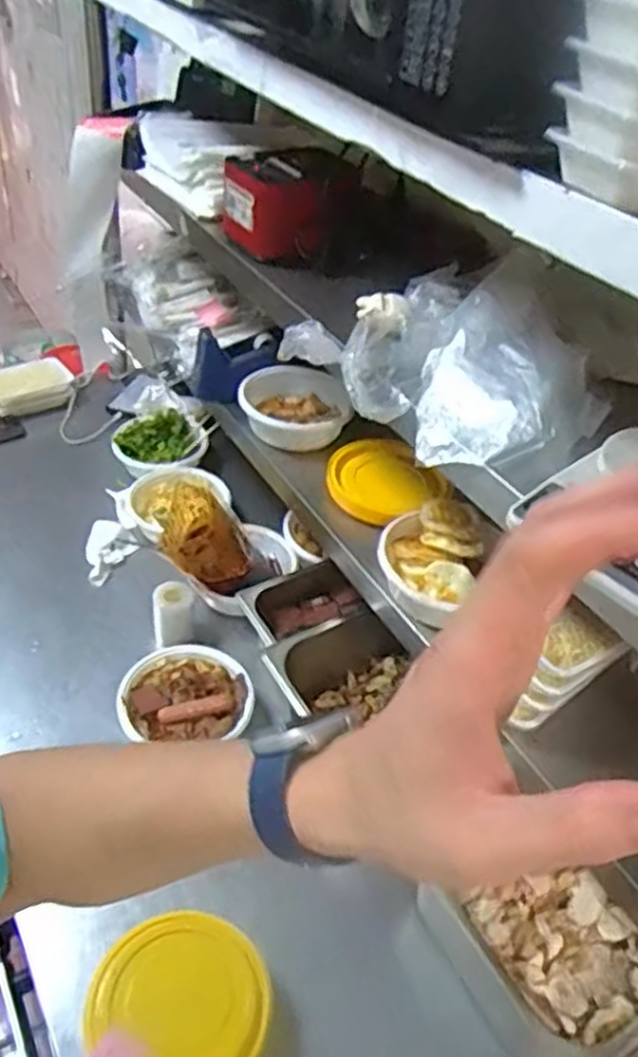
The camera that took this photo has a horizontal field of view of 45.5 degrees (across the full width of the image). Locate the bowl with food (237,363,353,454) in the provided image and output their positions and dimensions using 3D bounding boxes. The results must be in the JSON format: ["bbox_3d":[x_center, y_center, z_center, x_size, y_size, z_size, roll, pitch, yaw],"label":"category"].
[{"bbox_3d":[-0.036,-0.187,1.161,0.162,0.067,0.153,4,39,-3],"label":"bowl with food"}]

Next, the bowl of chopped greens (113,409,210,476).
[{"bbox_3d":[-0.301,-0.166,1.441,0.170,0.048,0.176,4,39,-3],"label":"bowl of chopped greens"}]

